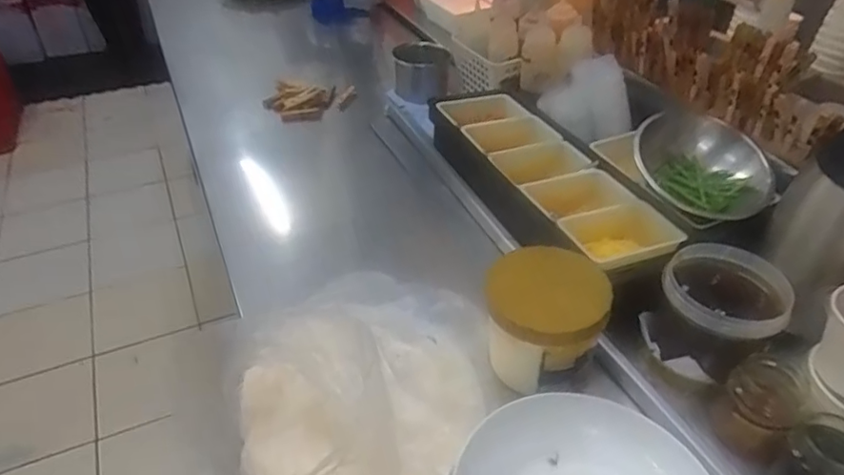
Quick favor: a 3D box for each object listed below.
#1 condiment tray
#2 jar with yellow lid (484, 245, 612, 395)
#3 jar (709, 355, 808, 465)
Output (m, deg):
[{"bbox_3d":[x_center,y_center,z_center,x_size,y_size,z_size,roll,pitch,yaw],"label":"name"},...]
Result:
[{"bbox_3d":[0.178,-0.096,0.861,0.158,0.067,0.473,-16,42,-19],"label":"condiment tray"},{"bbox_3d":[0.128,0.081,0.595,0.126,0.090,0.116,0,39,0],"label":"jar with yellow lid"},{"bbox_3d":[0.326,0.167,0.577,0.065,0.090,0.068,0,39,0],"label":"jar"}]

